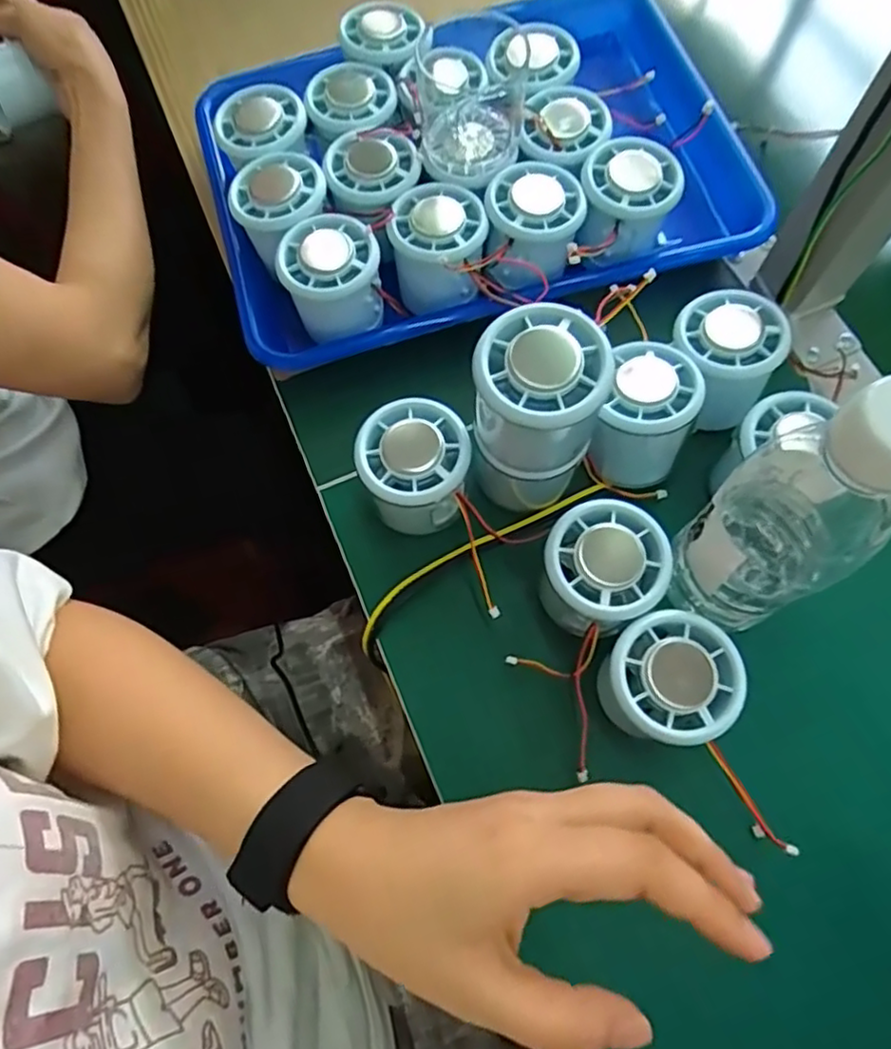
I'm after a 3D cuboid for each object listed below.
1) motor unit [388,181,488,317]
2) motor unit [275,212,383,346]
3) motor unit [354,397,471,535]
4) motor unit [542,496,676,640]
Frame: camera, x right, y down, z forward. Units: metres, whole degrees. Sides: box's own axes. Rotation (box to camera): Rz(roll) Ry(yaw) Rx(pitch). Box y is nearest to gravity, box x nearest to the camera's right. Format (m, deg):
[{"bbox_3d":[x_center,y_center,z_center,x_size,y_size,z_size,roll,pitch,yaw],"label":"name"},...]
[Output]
[{"bbox_3d":[-0.004,-0.163,0.387,0.055,0.049,0.058,-2,69,0],"label":"motor unit"},{"bbox_3d":[-0.065,-0.141,0.379,0.056,0.047,0.054,-22,71,-8],"label":"motor unit"},{"bbox_3d":[-0.016,-0.027,0.342,0.053,0.052,0.056,2,69,1],"label":"motor unit"},{"bbox_3d":[0.076,0.024,0.325,0.053,0.055,0.057,0,69,0],"label":"motor unit"}]

